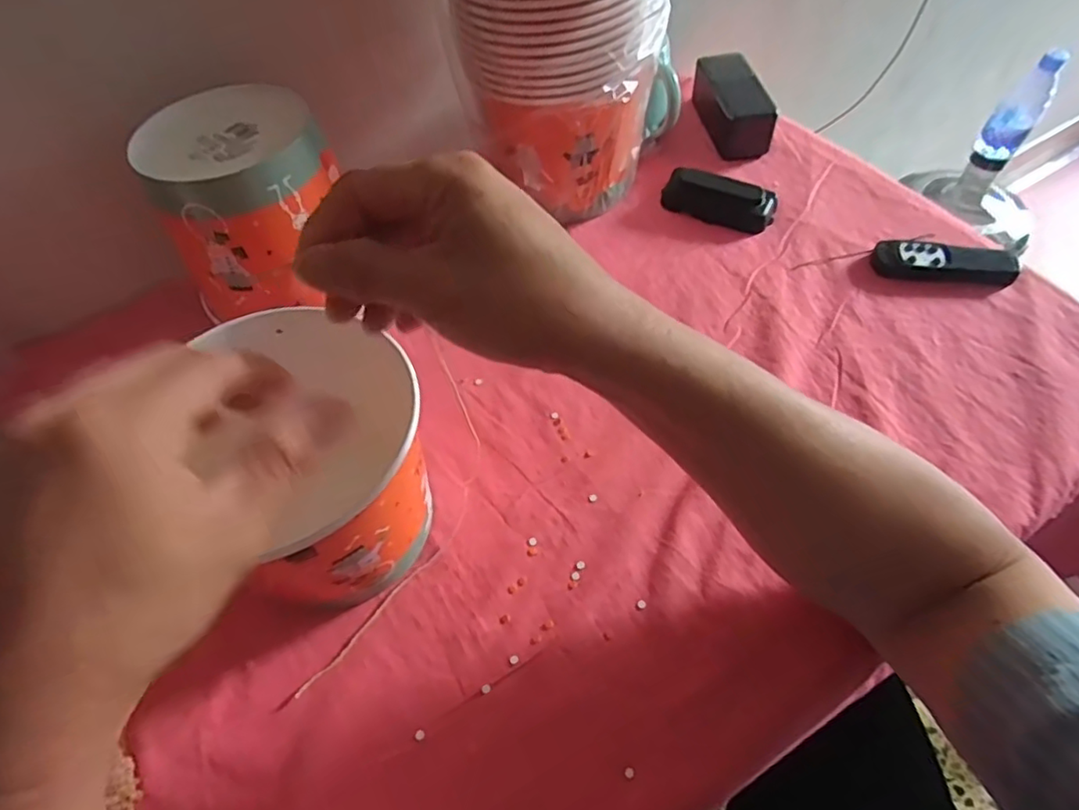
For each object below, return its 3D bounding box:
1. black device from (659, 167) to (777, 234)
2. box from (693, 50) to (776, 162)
[{"bbox_3d":[0.175,-0.202,0.585,0.106,0.024,0.044,24,62,17],"label":"black device"},{"bbox_3d":[0.211,-0.334,0.655,0.053,0.045,0.125,-8,57,-2],"label":"box"}]

